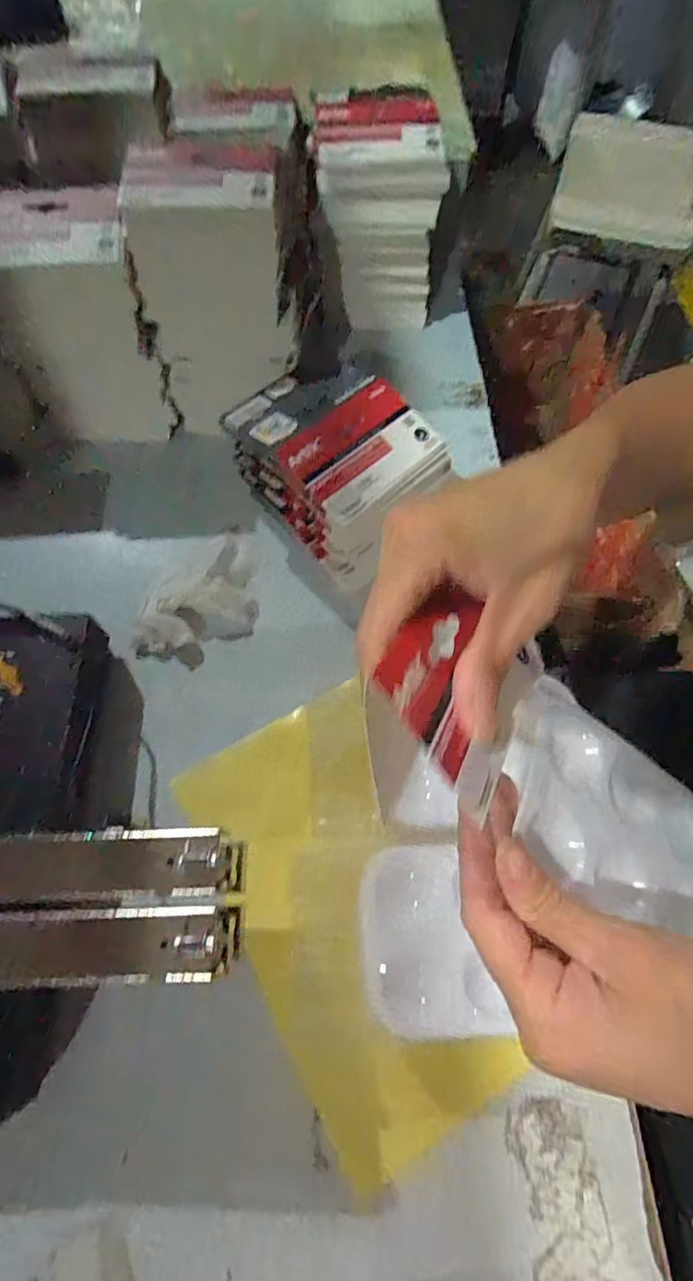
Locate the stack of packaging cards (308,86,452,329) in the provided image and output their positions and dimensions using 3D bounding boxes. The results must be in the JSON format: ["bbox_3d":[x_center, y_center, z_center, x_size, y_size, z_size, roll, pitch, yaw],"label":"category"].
[{"bbox_3d":[0.026,-0.383,0.491,0.106,0.142,0.094,-4,65,-4],"label":"stack of packaging cards"}]

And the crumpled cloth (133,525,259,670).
[{"bbox_3d":[-0.104,-0.040,0.404,0.076,0.019,0.116,9,64,2],"label":"crumpled cloth"}]

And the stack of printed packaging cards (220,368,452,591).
[{"bbox_3d":[-0.010,-0.126,0.403,0.140,0.096,0.100,40,70,16],"label":"stack of printed packaging cards"}]

